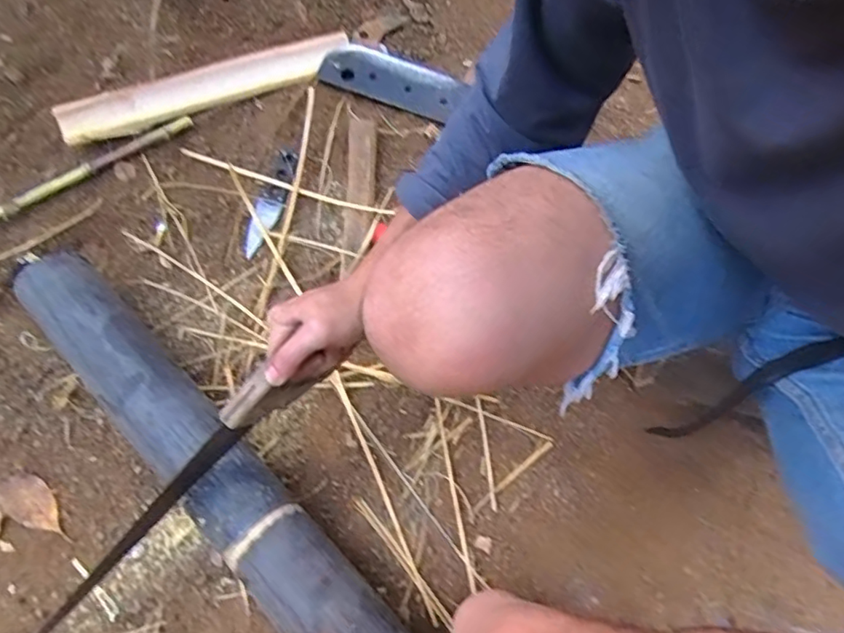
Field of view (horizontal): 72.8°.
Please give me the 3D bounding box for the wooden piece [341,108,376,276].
[{"bbox_3d":[-0.081,-0.168,0.732,0.039,0.021,0.227,1,62,-1],"label":"wooden piece"}]

